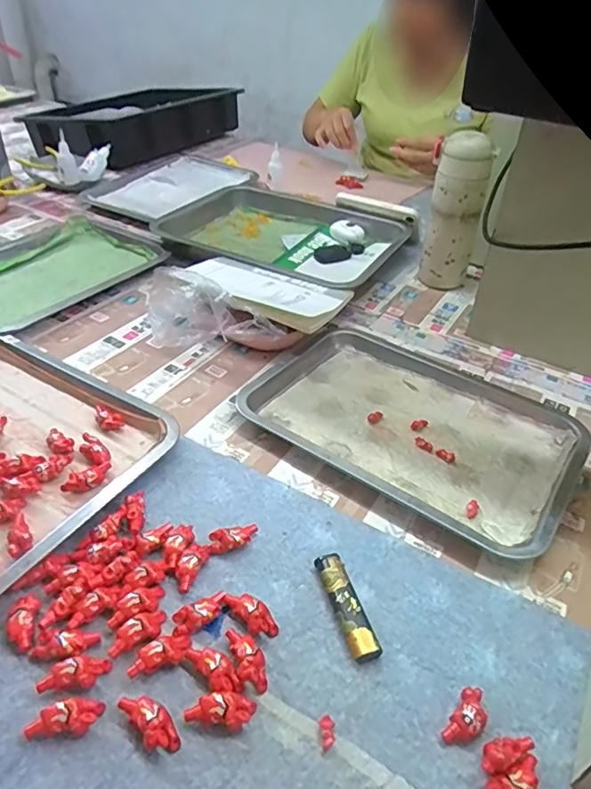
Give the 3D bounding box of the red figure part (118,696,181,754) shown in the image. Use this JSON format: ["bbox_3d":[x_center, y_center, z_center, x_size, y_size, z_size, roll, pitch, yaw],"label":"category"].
[{"bbox_3d":[-0.086,0.195,0.320,0.040,0.017,0.018,33,47,31],"label":"red figure part"}]

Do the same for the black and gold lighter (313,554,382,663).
[{"bbox_3d":[0.037,0.152,0.390,0.019,0.013,0.079,-10,41,-17],"label":"black and gold lighter"}]

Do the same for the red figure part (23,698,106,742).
[{"bbox_3d":[-0.138,0.193,0.320,0.042,0.013,0.017,-2,39,-7],"label":"red figure part"}]

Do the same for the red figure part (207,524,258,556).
[{"bbox_3d":[-0.050,0.115,0.428,0.043,0.015,0.015,-14,42,-21],"label":"red figure part"}]

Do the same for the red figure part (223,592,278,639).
[{"bbox_3d":[-0.031,0.155,0.380,0.019,0.015,0.041,-27,48,-33],"label":"red figure part"}]

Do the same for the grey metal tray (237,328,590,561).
[{"bbox_3d":[0.121,0.024,0.553,0.311,0.020,0.226,26,44,25],"label":"grey metal tray"}]

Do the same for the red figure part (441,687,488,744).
[{"bbox_3d":[0.108,0.202,0.334,0.019,0.013,0.037,28,44,27],"label":"red figure part"}]

